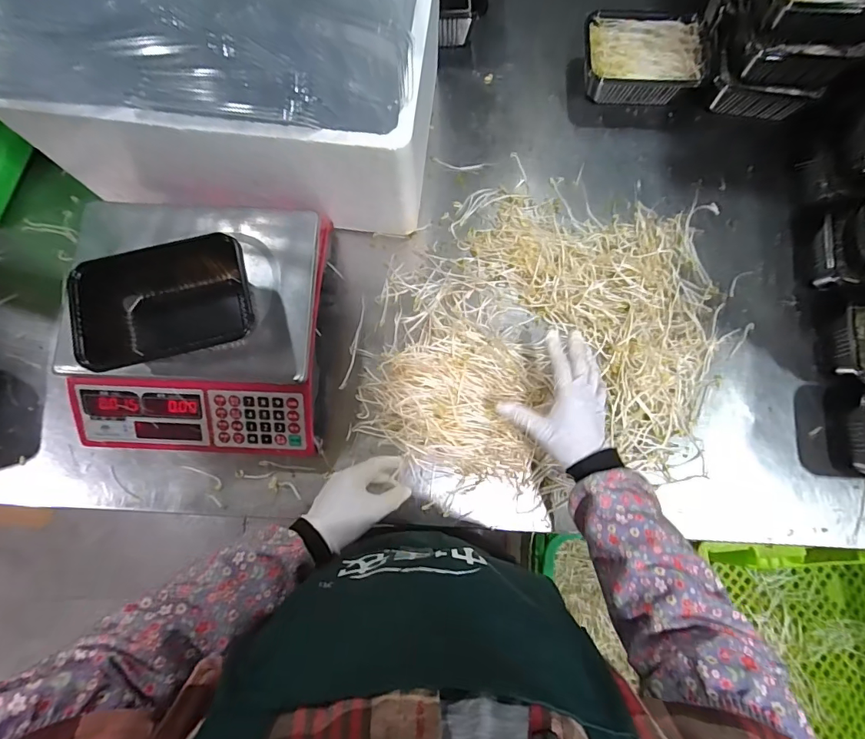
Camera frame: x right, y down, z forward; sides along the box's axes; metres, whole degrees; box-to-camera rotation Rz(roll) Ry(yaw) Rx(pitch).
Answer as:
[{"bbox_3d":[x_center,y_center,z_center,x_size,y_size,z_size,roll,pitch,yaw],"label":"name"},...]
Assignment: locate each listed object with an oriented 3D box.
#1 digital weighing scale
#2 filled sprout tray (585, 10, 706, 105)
[{"bbox_3d":[-0.298,-0.054,0.554,0.307,0.093,0.309,1,80,4],"label":"digital weighing scale"},{"bbox_3d":[0.320,-0.479,0.679,0.179,0.066,0.122,1,80,1],"label":"filled sprout tray"}]

